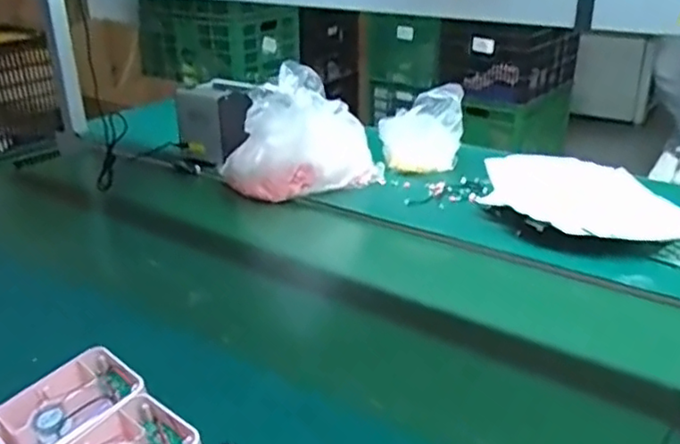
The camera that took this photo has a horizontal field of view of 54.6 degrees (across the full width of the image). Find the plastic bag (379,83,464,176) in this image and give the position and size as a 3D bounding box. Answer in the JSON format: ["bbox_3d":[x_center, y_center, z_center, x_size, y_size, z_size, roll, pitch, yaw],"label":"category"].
[{"bbox_3d":[0.156,-0.176,1.283,0.160,0.161,0.096,2,26,8],"label":"plastic bag"}]

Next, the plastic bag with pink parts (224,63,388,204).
[{"bbox_3d":[-0.072,-0.165,1.228,0.251,0.229,0.216,-16,29,-28],"label":"plastic bag with pink parts"}]

